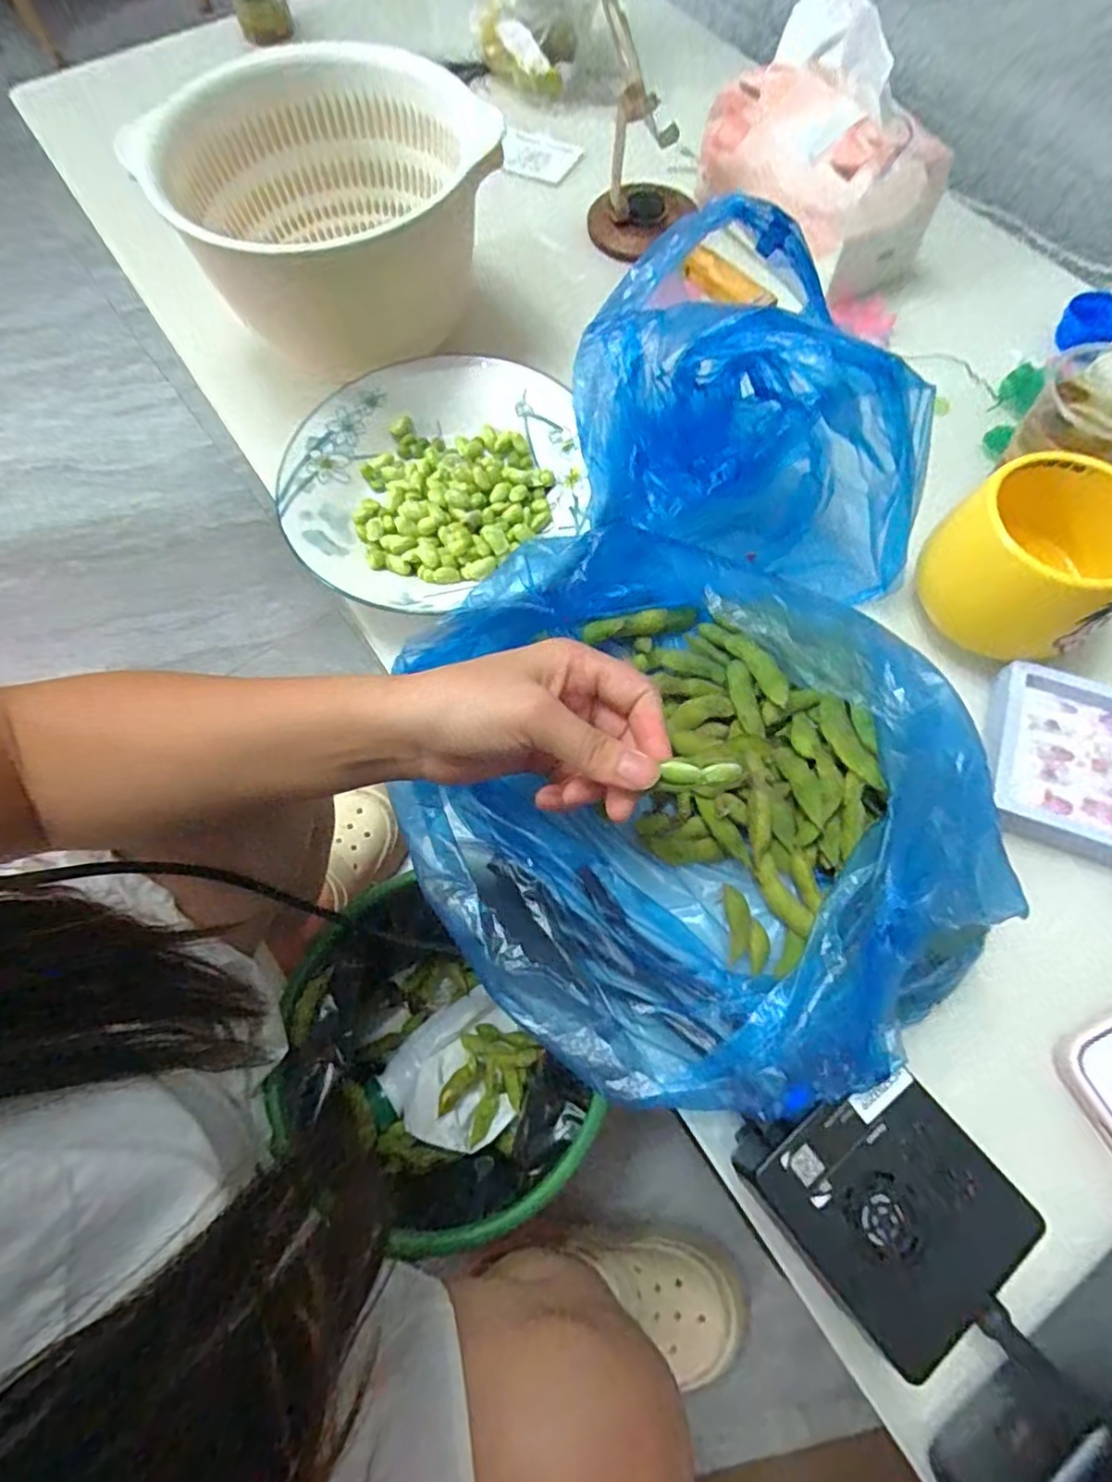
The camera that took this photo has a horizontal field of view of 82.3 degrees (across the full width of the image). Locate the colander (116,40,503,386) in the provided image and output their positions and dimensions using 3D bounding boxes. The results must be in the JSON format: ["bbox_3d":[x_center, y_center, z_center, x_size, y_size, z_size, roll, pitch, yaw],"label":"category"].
[{"bbox_3d":[-0.146,-0.345,0.424,0.193,0.115,0.216,-16,69,-6],"label":"colander"}]

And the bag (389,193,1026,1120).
[{"bbox_3d":[0.074,-0.046,0.299,0.213,0.123,0.378,16,69,7],"label":"bag"}]

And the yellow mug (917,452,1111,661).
[{"bbox_3d":[0.256,-0.100,0.339,0.080,0.071,0.088,-33,72,-12],"label":"yellow mug"}]

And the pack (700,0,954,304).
[{"bbox_3d":[0.190,-0.418,0.443,0.091,0.100,0.175,-33,84,-12],"label":"pack"}]

